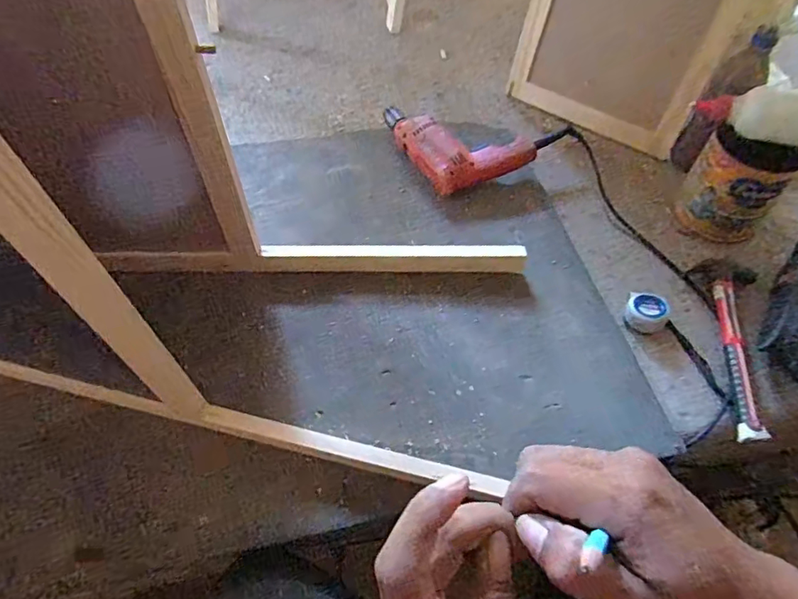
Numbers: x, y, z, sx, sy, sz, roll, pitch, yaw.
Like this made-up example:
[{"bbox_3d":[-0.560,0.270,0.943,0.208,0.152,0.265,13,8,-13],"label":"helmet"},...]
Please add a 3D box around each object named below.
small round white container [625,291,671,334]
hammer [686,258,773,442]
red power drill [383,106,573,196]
[{"bbox_3d":[0.331,0.020,0.698,0.055,0.033,0.048,27,58,16],"label":"small round white container"},{"bbox_3d":[0.440,0.052,0.685,0.088,0.025,0.283,12,55,7],"label":"hammer"},{"bbox_3d":[0.123,-0.277,0.888,0.247,0.062,0.217,-19,57,-15],"label":"red power drill"}]

